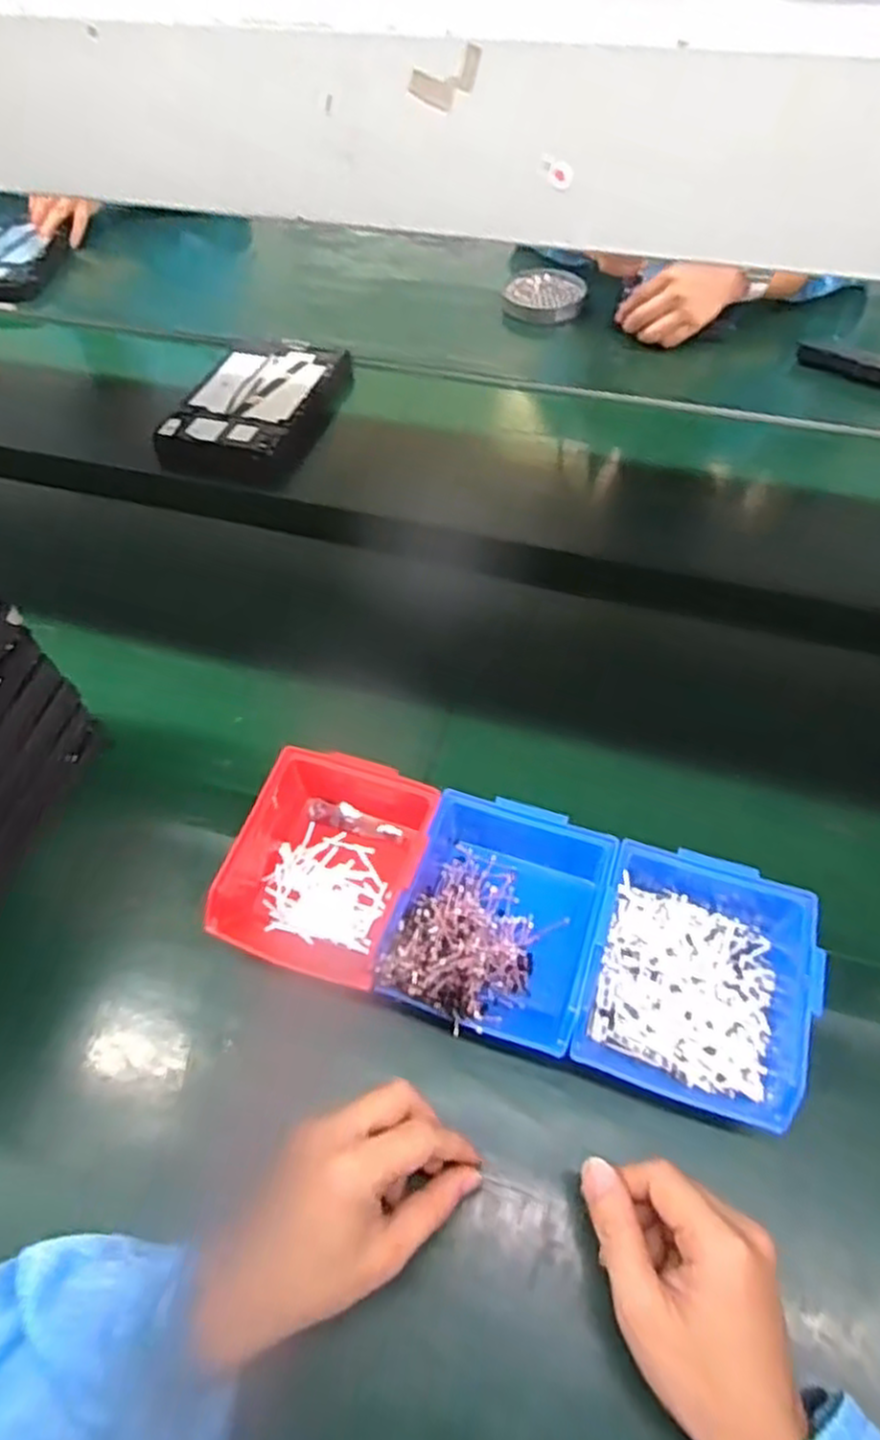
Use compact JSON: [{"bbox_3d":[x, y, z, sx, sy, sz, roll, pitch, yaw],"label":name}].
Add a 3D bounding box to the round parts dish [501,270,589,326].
[{"bbox_3d":[0.151,-0.590,1.052,0.105,0.020,0.116,27,63,14],"label":"round parts dish"}]

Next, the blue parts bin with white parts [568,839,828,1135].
[{"bbox_3d":[0.157,0.159,0.468,0.122,0.071,0.142,15,55,13],"label":"blue parts bin with white parts"}]

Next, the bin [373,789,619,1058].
[{"bbox_3d":[0.038,0.126,0.487,0.123,0.063,0.149,16,55,13],"label":"bin"}]

